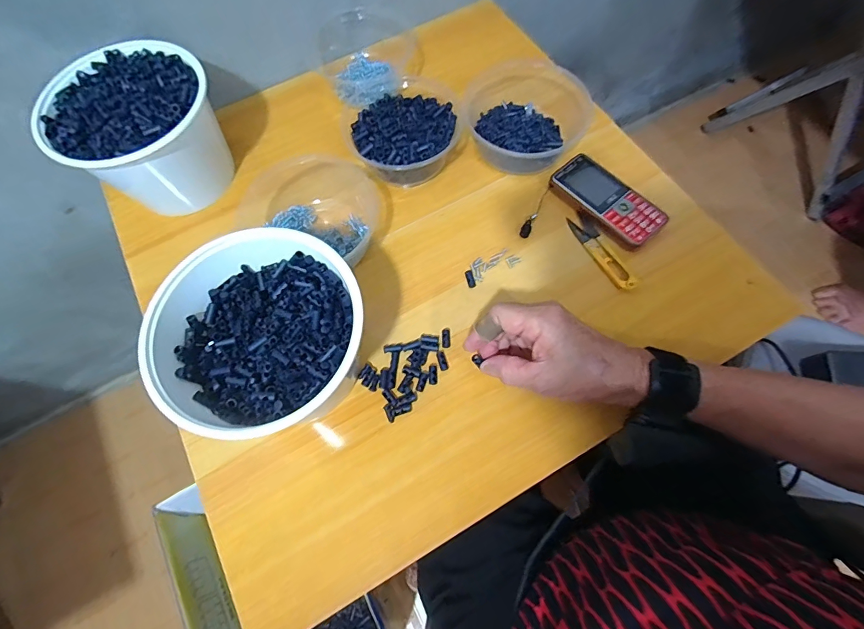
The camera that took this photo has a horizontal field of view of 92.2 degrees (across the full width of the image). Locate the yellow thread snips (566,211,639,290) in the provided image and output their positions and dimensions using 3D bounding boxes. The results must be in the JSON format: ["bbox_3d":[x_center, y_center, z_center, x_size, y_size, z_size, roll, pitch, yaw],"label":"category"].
[{"bbox_3d":[0.184,-0.070,0.452,0.023,0.012,0.104,-24,69,-6],"label":"yellow thread snips"}]

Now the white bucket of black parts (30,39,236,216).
[{"bbox_3d":[-0.320,-0.203,0.481,0.144,0.120,0.166,39,75,16],"label":"white bucket of black parts"}]

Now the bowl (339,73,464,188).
[{"bbox_3d":[-0.030,-0.214,0.495,0.140,0.055,0.130,-30,70,-9],"label":"bowl"}]

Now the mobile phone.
[{"bbox_3d":[0.197,-0.129,0.471,0.058,0.018,0.125,-40,72,-12],"label":"mobile phone"}]

